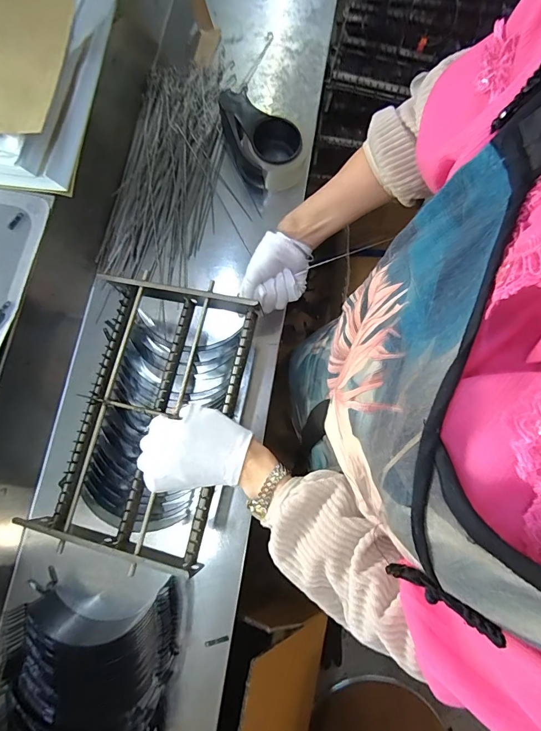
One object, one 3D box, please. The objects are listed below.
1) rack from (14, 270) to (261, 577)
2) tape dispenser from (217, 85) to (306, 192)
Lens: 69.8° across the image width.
[{"bbox_3d":[-0.143,0.060,0.466,0.187,0.073,0.311,13,78,3],"label":"rack"},{"bbox_3d":[-0.012,-0.362,0.616,0.106,0.072,0.139,-20,78,-4],"label":"tape dispenser"}]

